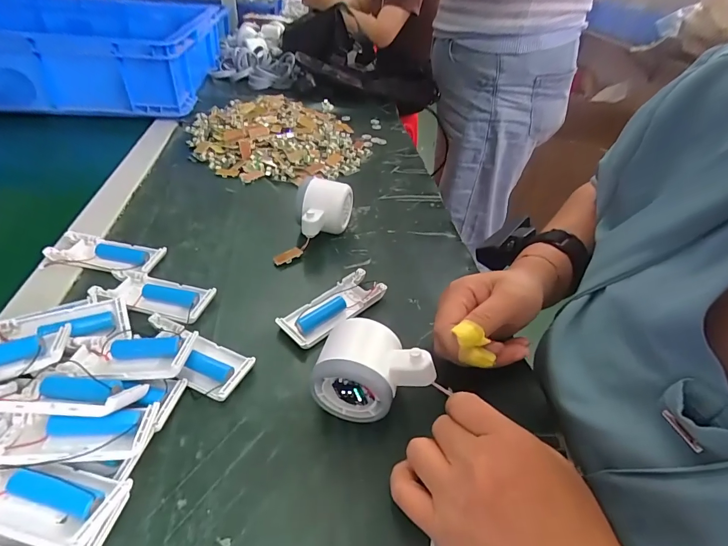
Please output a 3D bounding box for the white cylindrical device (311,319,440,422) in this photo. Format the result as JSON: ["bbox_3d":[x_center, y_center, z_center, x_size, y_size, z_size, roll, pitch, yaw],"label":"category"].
[{"bbox_3d":[0.007,0.070,0.280,0.077,0.056,0.053,12,41,6],"label":"white cylindrical device"}]

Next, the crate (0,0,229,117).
[{"bbox_3d":[-0.609,-0.443,0.749,0.555,0.121,0.413,-1,42,-8],"label":"crate"}]

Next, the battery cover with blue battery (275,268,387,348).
[{"bbox_3d":[-0.028,0.031,0.362,0.103,0.014,0.041,-31,53,-35],"label":"battery cover with blue battery"}]

